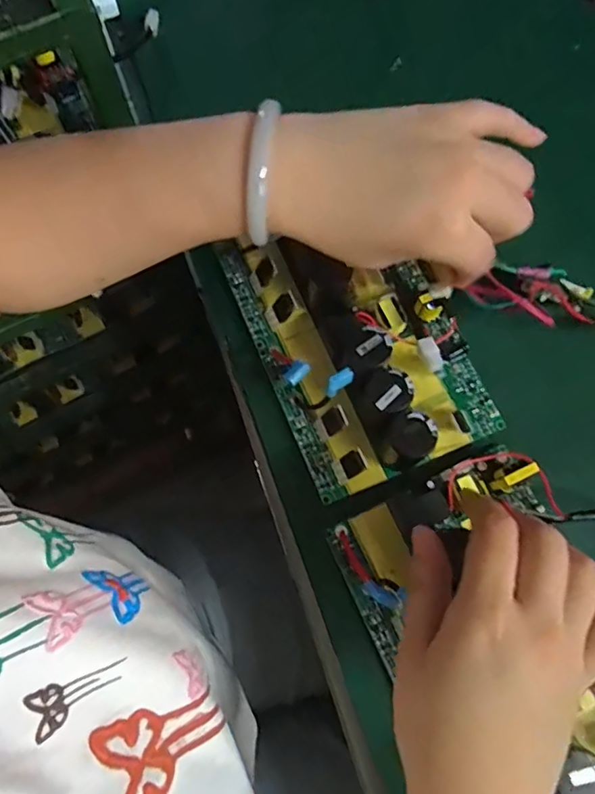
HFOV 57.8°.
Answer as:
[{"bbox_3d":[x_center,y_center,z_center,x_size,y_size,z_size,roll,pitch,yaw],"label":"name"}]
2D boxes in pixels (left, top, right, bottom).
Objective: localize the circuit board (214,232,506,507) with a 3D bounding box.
[{"bbox_3d":[0.042,-0.049,0.377,0.138,0.057,0.205,-22,74,-7],"label":"circuit board"}]

